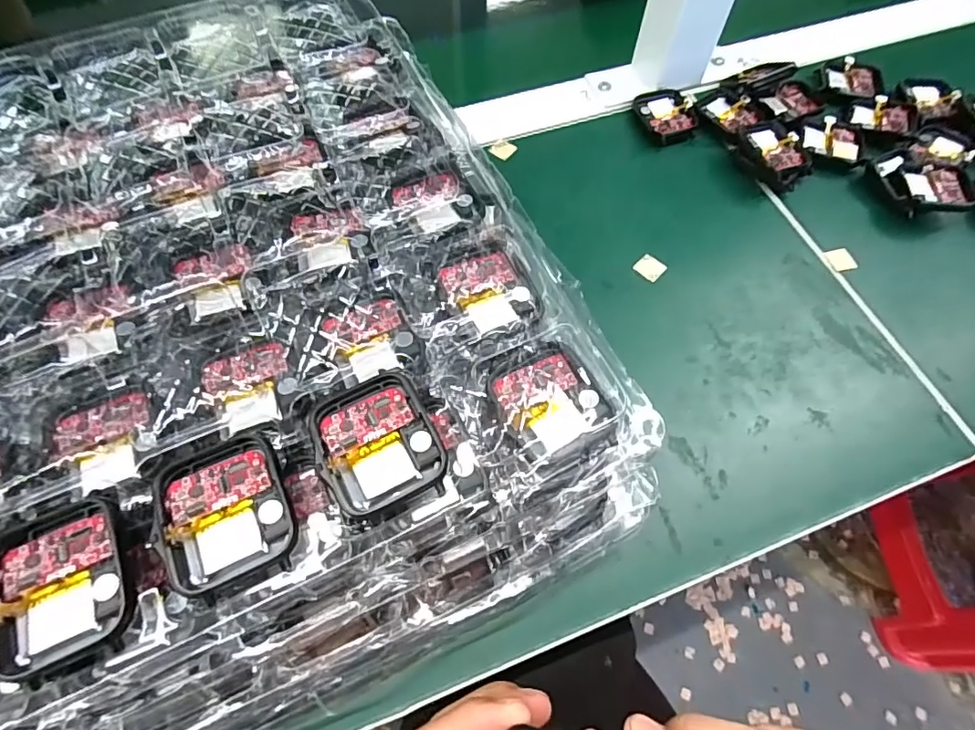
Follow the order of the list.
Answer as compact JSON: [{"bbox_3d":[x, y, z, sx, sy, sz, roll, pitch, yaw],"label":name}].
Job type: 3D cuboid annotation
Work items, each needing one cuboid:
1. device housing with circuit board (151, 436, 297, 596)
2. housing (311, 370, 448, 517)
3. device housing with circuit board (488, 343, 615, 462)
[{"bbox_3d":[-0.082,0.045,0.161,0.037,0.005,0.044,-20,67,-11],"label":"device housing with circuit board"},{"bbox_3d":[-0.037,0.026,0.174,0.038,0.010,0.044,-17,66,-10],"label":"housing"},{"bbox_3d":[0.022,0.011,0.188,0.036,0.006,0.039,-24,68,-13],"label":"device housing with circuit board"}]

